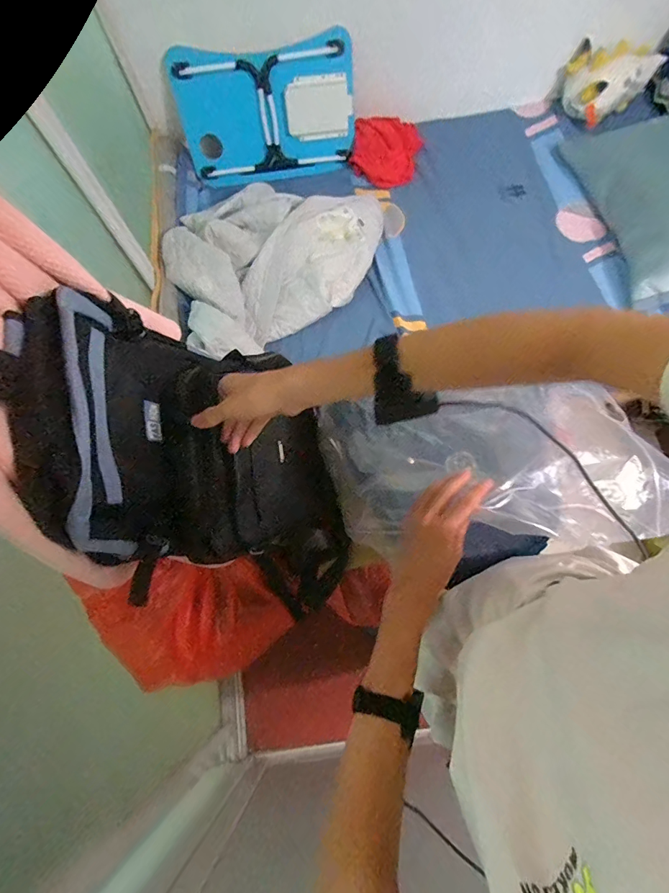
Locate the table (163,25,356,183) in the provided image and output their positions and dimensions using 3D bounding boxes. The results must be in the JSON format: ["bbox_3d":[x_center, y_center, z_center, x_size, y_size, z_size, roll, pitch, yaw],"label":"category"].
[{"bbox_3d":[-0.228,-1.144,1.432,0.598,0.358,0.040,-10,48,-3],"label":"table"}]

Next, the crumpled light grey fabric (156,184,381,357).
[{"bbox_3d":[-0.199,-0.627,1.340,0.809,0.176,0.541,-41,73,-13],"label":"crumpled light grey fabric"}]

